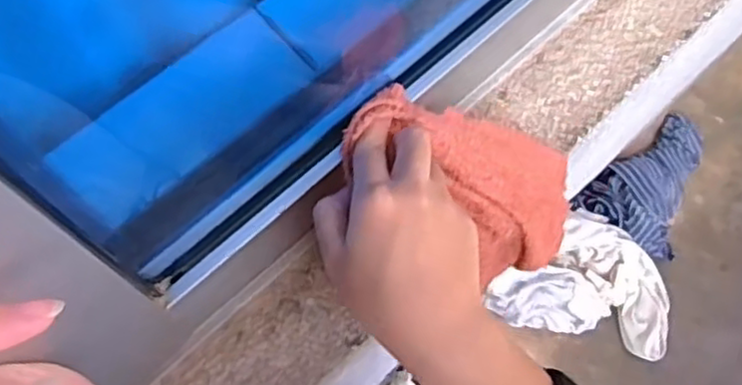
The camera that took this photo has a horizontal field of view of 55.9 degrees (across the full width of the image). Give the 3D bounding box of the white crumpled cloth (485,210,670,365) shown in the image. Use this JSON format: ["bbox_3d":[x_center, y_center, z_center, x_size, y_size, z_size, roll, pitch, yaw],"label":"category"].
[{"bbox_3d":[0.409,0.149,1.326,0.343,0.119,0.253,12,70,2],"label":"white crumpled cloth"}]

